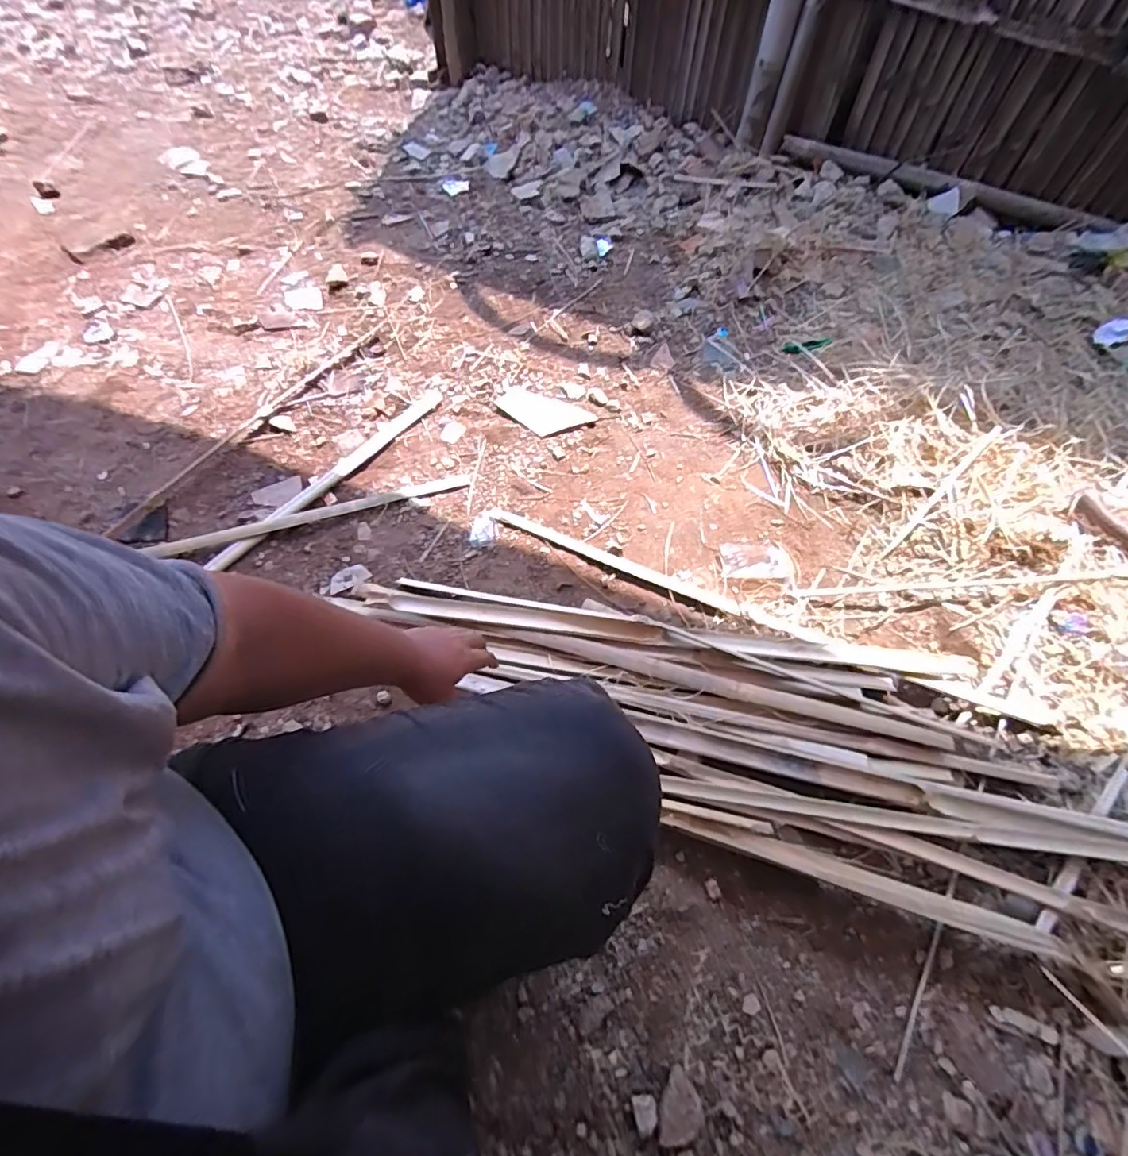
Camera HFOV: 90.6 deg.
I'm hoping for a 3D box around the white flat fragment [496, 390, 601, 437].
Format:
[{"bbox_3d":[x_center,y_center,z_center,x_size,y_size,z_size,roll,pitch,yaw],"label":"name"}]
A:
[{"bbox_3d":[-0.043,-0.313,1.075,0.181,0.016,0.093,20,63,11],"label":"white flat fragment"}]

